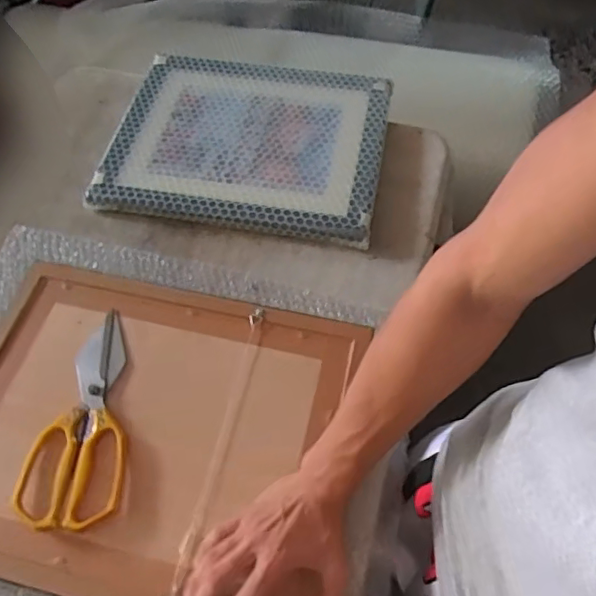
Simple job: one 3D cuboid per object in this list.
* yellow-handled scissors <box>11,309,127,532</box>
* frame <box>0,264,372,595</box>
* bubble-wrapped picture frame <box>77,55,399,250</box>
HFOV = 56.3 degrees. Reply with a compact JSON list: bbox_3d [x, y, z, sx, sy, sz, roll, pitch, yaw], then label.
[{"bbox_3d":[-0.216,0.116,0.564,0.094,0.017,0.222,0,59,-2],"label":"yellow-handled scissors"},{"bbox_3d":[-0.159,0.123,0.562,0.403,0.026,0.314,11,60,9],"label":"frame"},{"bbox_3d":[-0.070,-0.212,0.768,0.359,0.030,0.294,8,59,8],"label":"bubble-wrapped picture frame"}]

